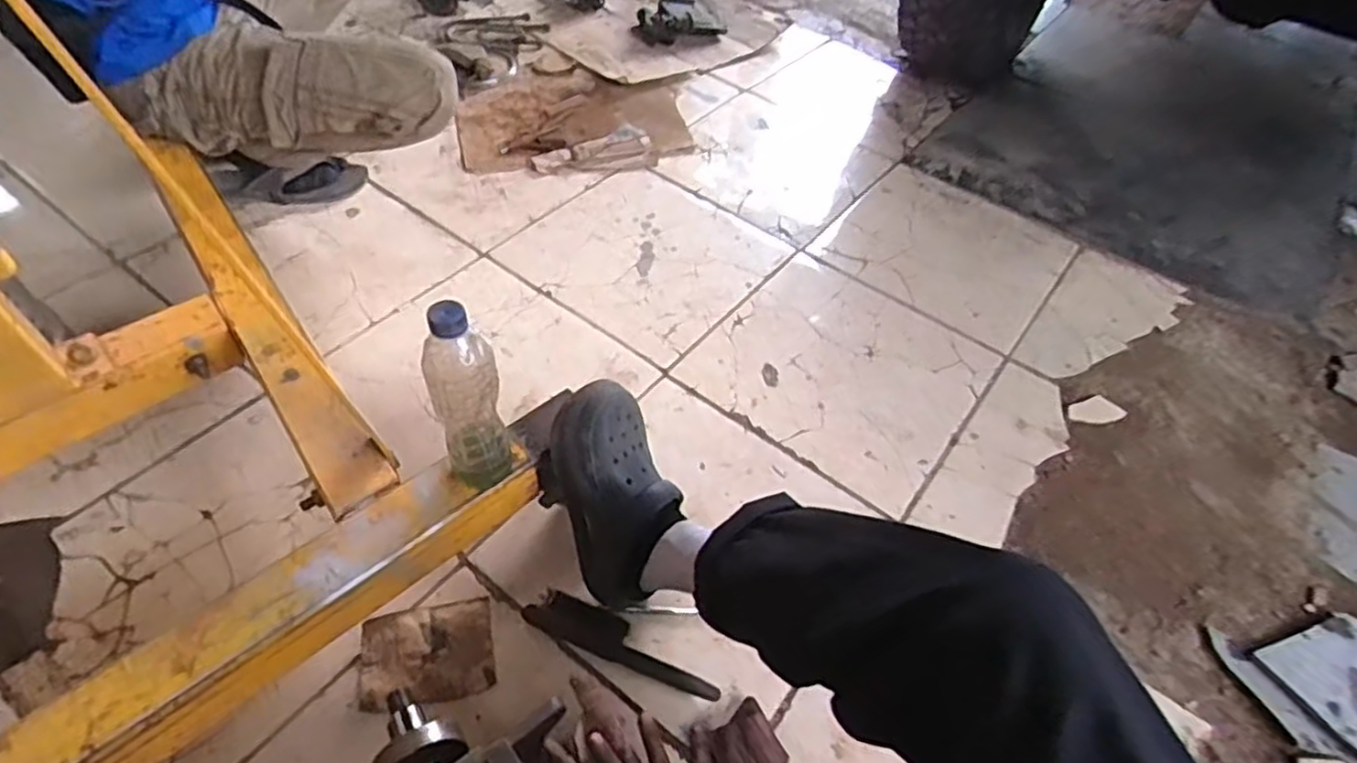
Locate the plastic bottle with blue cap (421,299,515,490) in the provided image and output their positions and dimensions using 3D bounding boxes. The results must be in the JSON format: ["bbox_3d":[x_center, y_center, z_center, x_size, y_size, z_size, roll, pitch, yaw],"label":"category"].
[{"bbox_3d":[-0.199,0.024,0.695,0.061,0.228,0.052,-11,52,-15],"label":"plastic bottle with blue cap"}]

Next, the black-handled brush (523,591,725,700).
[{"bbox_3d":[-0.062,0.298,0.825,0.230,0.033,0.049,22,53,11],"label":"black-handled brush"}]

